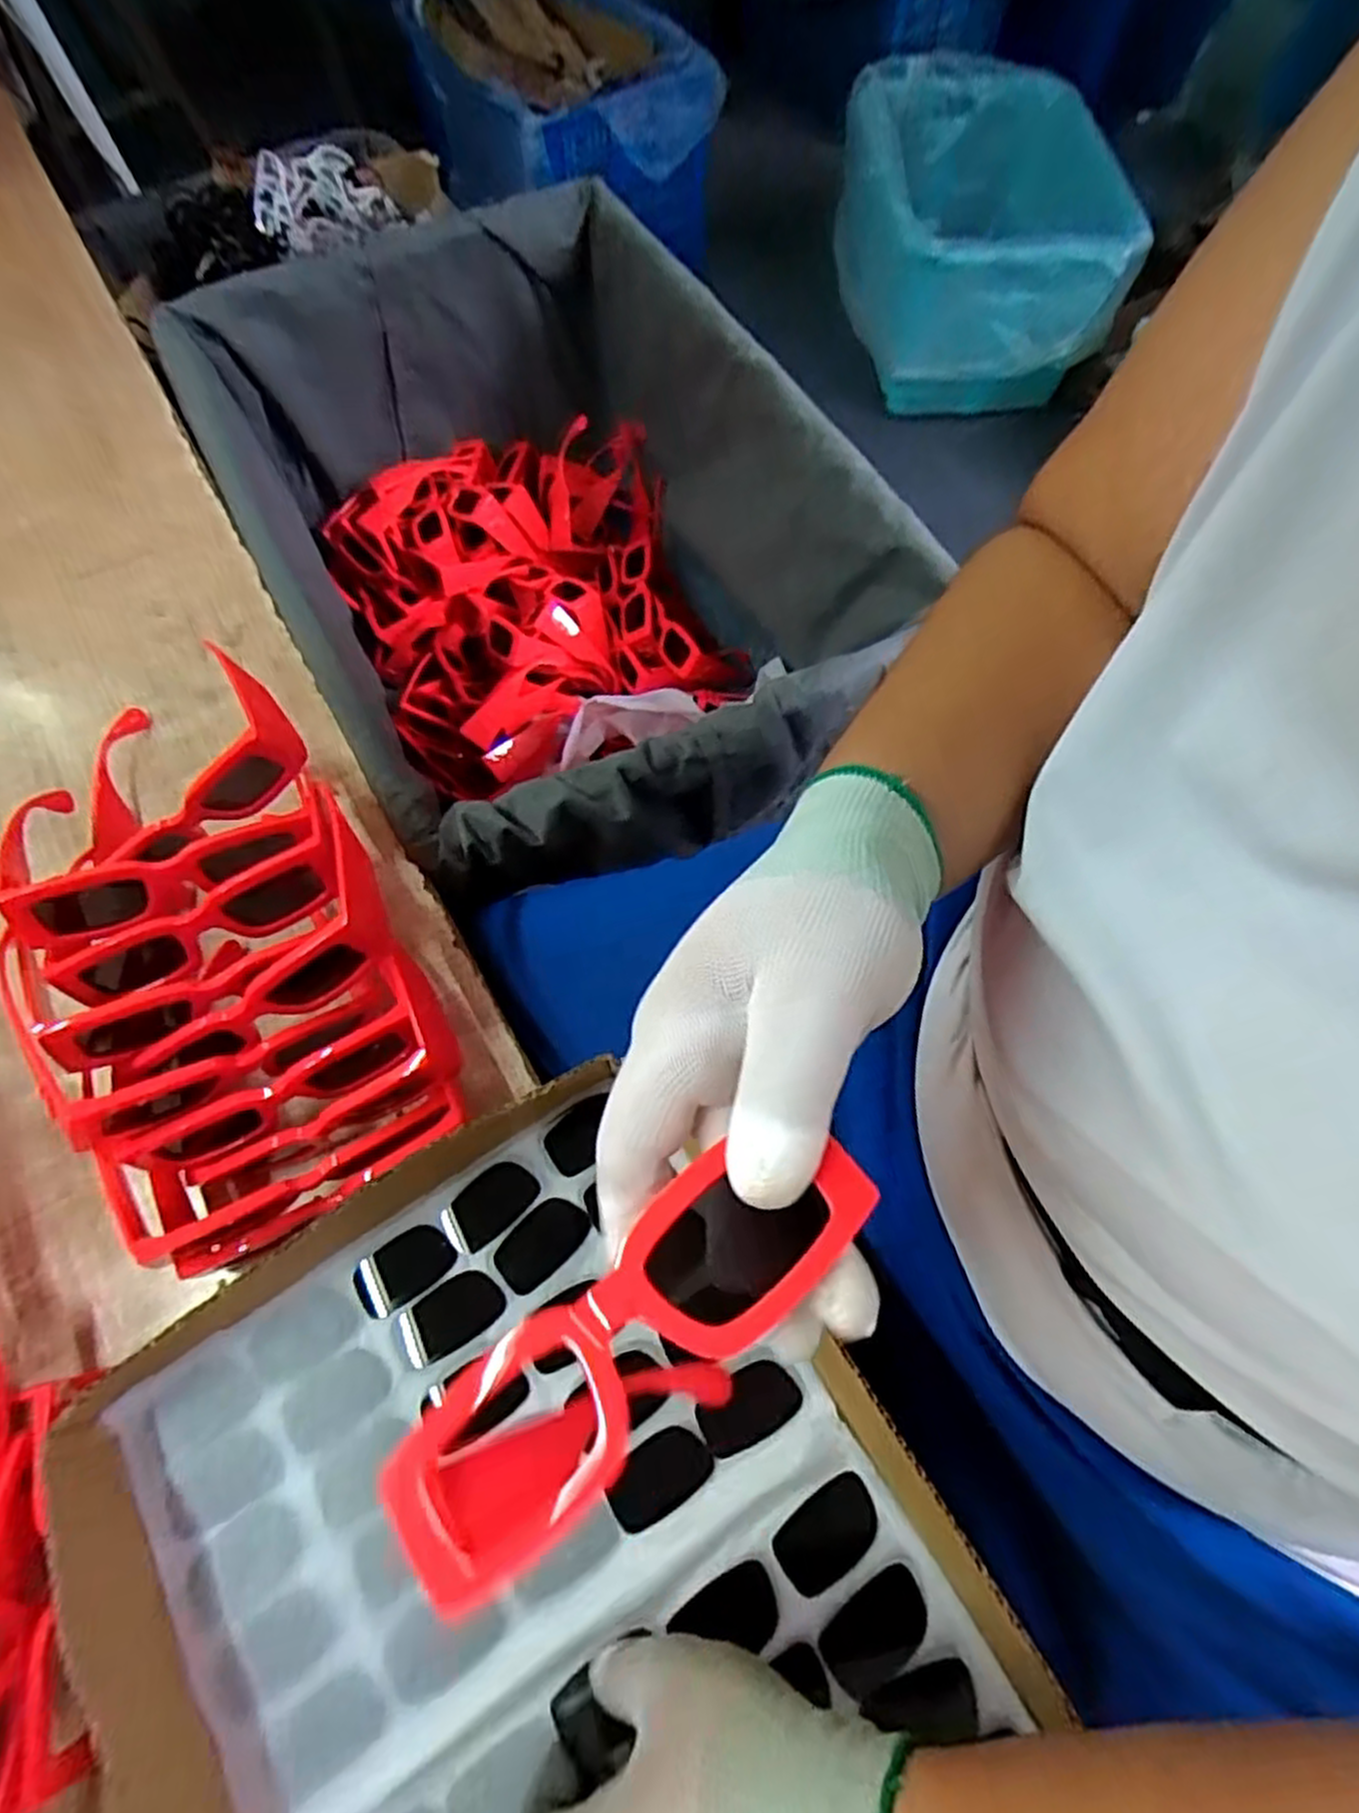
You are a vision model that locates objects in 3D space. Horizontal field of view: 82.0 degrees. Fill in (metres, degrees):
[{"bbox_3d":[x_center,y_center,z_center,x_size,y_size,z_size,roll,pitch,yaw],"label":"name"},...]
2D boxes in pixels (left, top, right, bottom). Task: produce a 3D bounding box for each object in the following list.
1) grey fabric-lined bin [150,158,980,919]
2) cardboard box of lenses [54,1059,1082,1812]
[{"bbox_3d":[-0.116,-0.320,0.783,0.474,0.334,0.678,-27,70,-12],"label":"grey fabric-lined bin"},{"bbox_3d":[-0.049,0.311,0.325,0.308,0.062,0.403,-32,71,-13],"label":"cardboard box of lenses"}]

